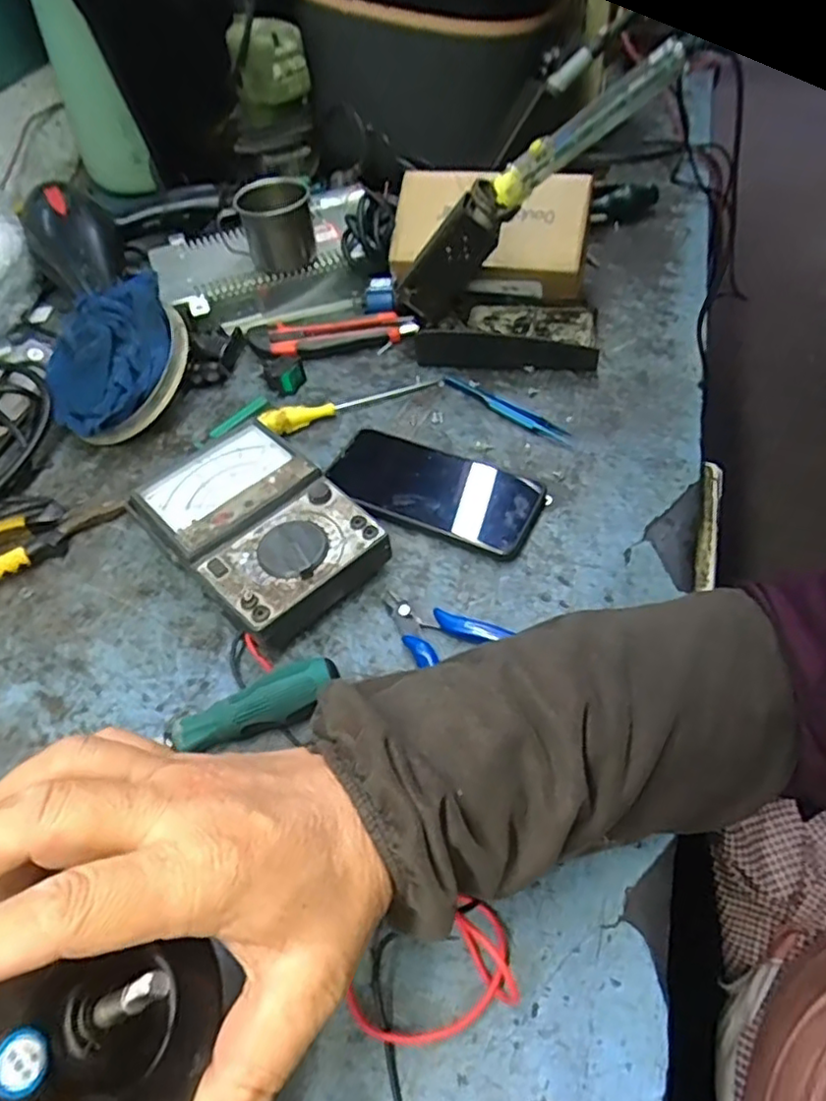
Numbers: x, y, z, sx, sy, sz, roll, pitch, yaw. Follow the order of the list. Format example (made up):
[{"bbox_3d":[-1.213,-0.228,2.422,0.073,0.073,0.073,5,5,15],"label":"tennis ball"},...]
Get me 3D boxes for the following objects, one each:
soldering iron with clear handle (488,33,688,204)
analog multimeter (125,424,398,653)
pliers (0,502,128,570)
[{"bbox_3d":[0.124,-0.307,0.479,0.146,0.022,0.015,-28,47,26],"label":"soldering iron with clear handle"},{"bbox_3d":[-0.110,-0.015,0.468,0.113,0.050,0.167,-39,59,-22],"label":"analog multimeter"},{"bbox_3d":[-0.289,-0.009,0.502,0.133,0.023,0.047,-25,54,-13],"label":"pliers"}]

